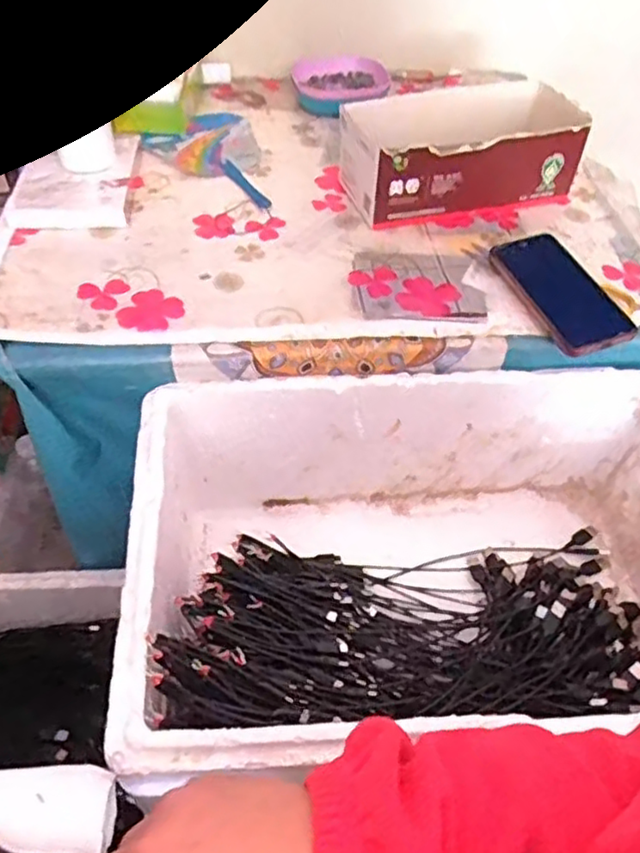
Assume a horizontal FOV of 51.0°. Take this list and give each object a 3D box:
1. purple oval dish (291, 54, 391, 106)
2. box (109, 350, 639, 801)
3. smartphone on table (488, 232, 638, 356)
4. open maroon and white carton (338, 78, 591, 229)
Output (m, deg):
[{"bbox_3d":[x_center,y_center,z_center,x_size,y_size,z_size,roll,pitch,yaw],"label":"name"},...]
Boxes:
[{"bbox_3d":[0.029,-0.494,0.969,0.139,0.034,0.136,4,51,3],"label":"purple oval dish"},{"bbox_3d":[0.103,0.138,0.632,0.507,0.216,0.343,-3,50,-5],"label":"box"},{"bbox_3d":[0.240,-0.136,0.672,0.079,0.008,0.160,-22,57,-6],"label":"smartphone on table"},{"bbox_3d":[0.158,-0.323,0.784,0.259,0.093,0.144,-13,52,-10],"label":"open maroon and white carton"}]

